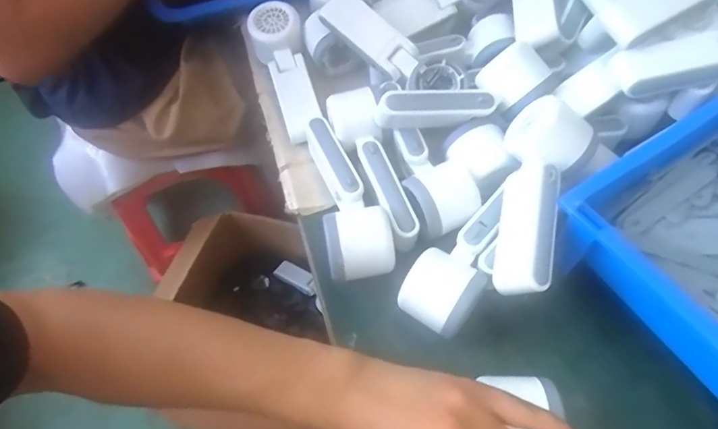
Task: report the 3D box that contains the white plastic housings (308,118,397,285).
[{"bbox_3d":[-0.011,-0.021,0.441,0.055,0.047,0.164,-12,61,-4],"label":"white plastic housings"}]

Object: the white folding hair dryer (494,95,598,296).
[{"bbox_3d":[0.134,-0.019,0.375,0.067,0.050,0.157,23,64,14],"label":"white folding hair dryer"}]

